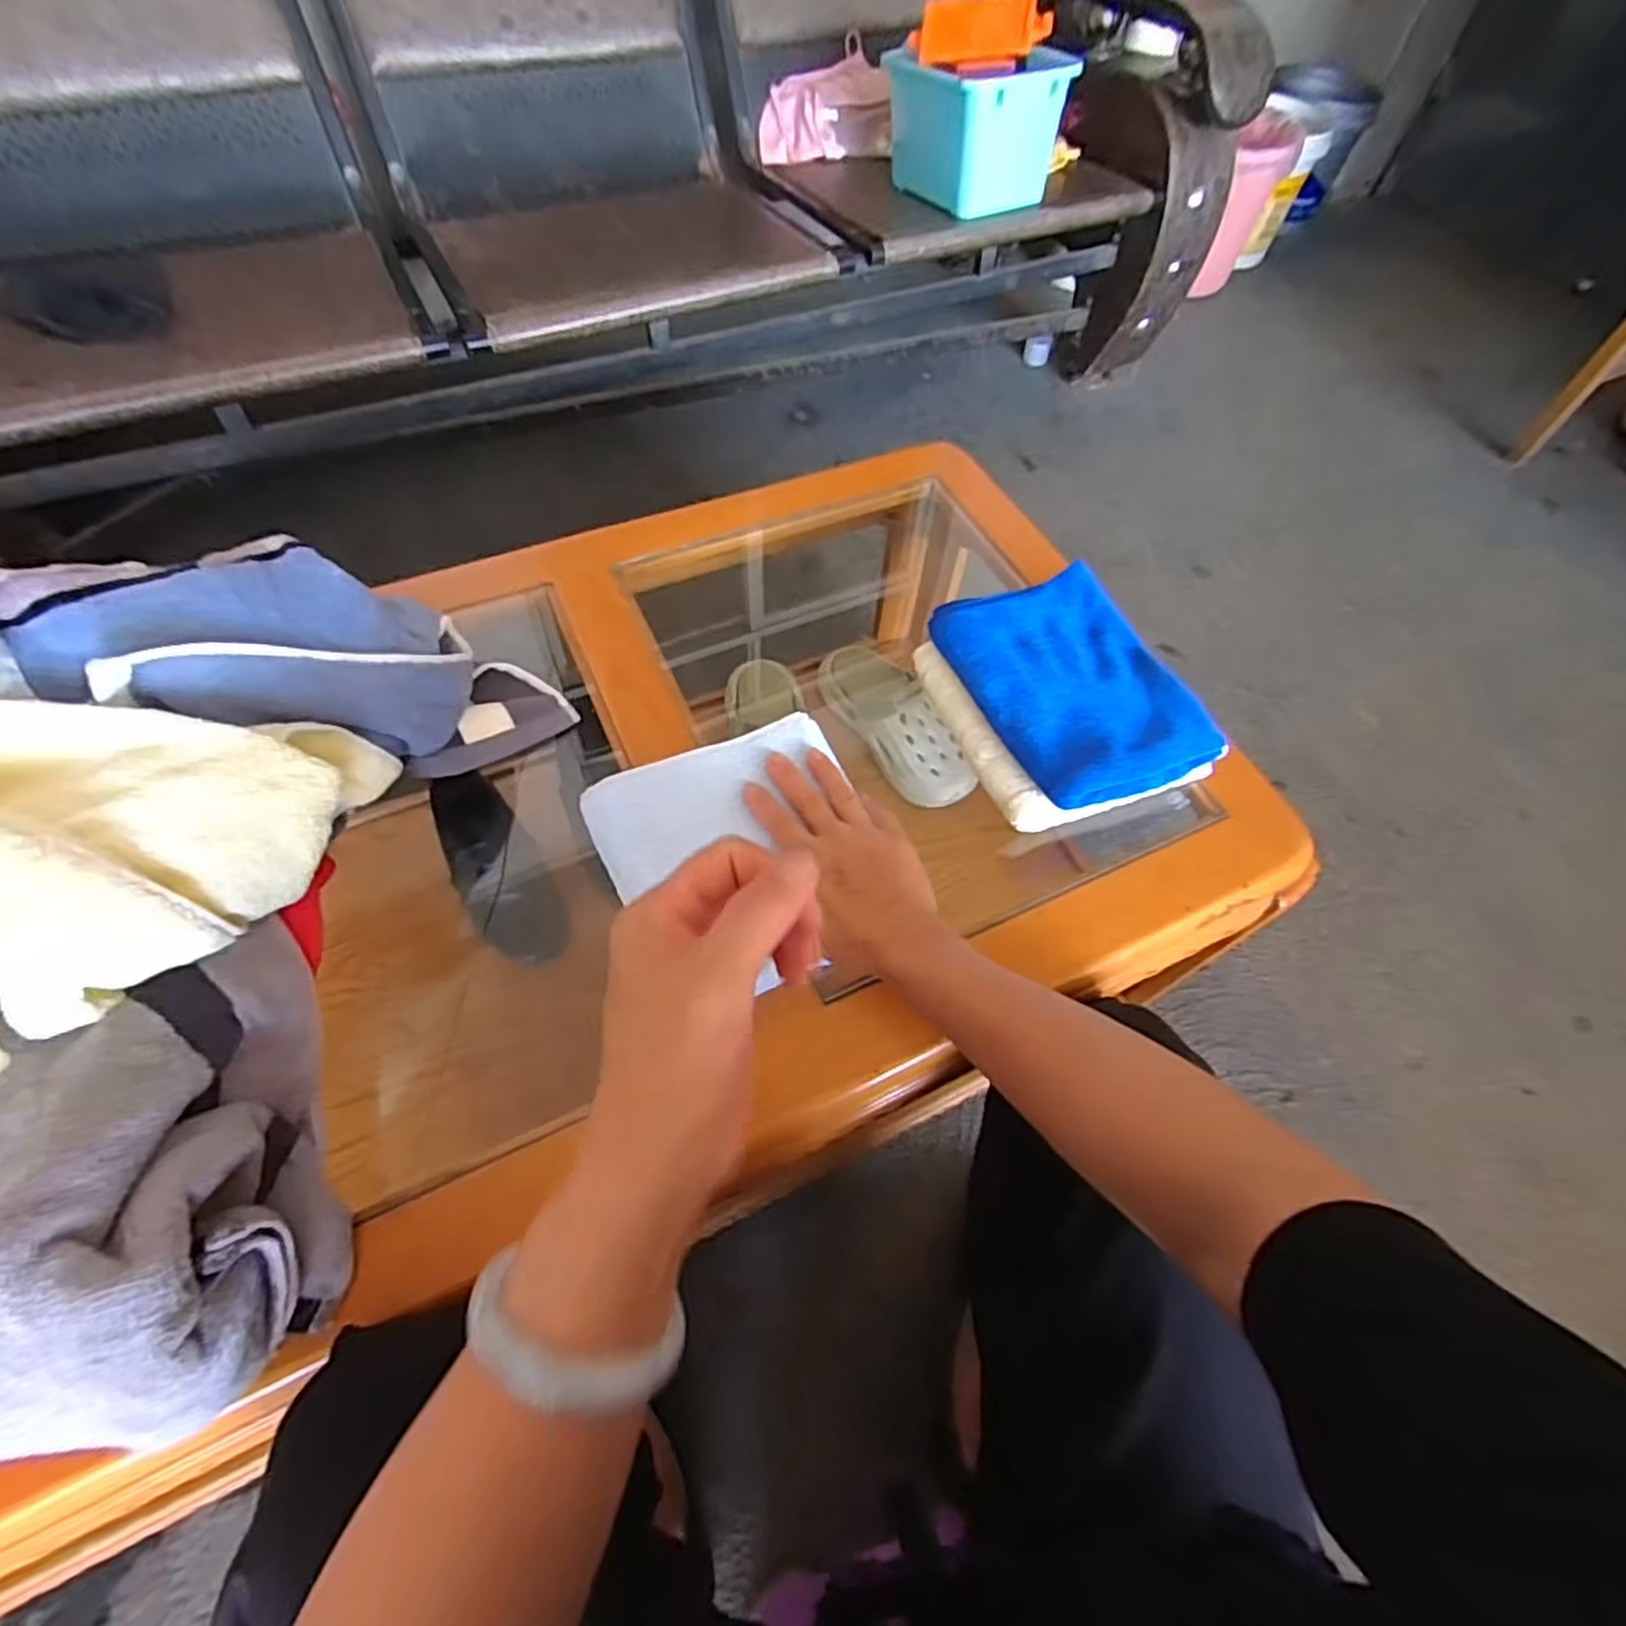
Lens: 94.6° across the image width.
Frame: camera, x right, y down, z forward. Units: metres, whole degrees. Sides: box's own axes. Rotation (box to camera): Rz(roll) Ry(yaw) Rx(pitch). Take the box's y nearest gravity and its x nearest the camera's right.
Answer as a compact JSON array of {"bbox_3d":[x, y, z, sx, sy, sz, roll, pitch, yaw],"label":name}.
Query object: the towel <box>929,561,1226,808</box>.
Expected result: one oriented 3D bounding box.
[{"bbox_3d":[0.193,-0.102,0.564,0.137,0.020,0.196,-20,63,-15],"label":"towel"}]

